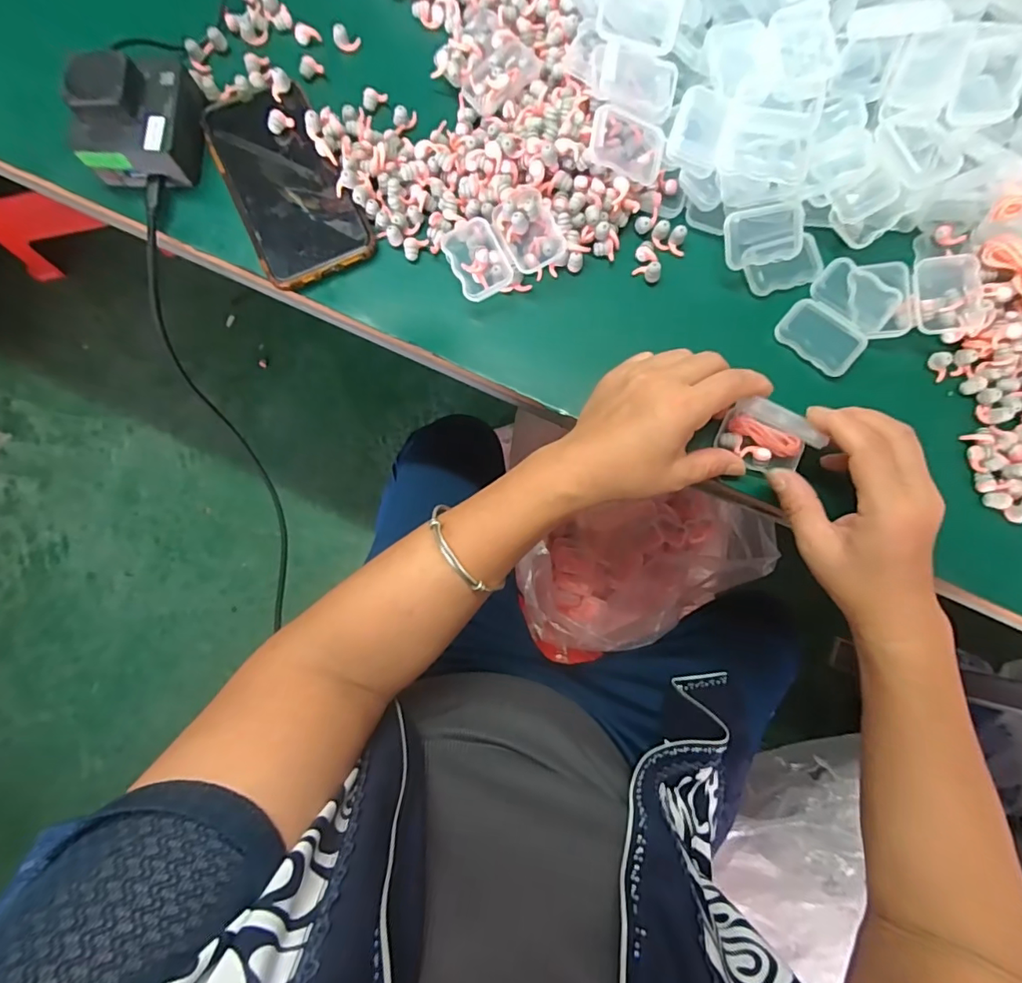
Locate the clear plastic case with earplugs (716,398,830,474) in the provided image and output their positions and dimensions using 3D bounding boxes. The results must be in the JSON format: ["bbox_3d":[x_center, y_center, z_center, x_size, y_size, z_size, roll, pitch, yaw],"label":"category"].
[{"bbox_3d":[0.165,-0.032,0.317,0.054,0.039,0.030,26,81,4],"label":"clear plastic case with earplugs"}]

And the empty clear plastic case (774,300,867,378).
[{"bbox_3d":[0.216,-0.108,0.347,0.055,0.011,0.035,42,83,6],"label":"empty clear plastic case"}]

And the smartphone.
[{"bbox_3d":[-0.162,-0.224,0.361,0.078,0.017,0.154,-25,81,-4],"label":"smartphone"}]

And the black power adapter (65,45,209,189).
[{"bbox_3d":[-0.260,-0.262,0.344,0.071,0.049,0.077,-2,80,-1],"label":"black power adapter"}]

